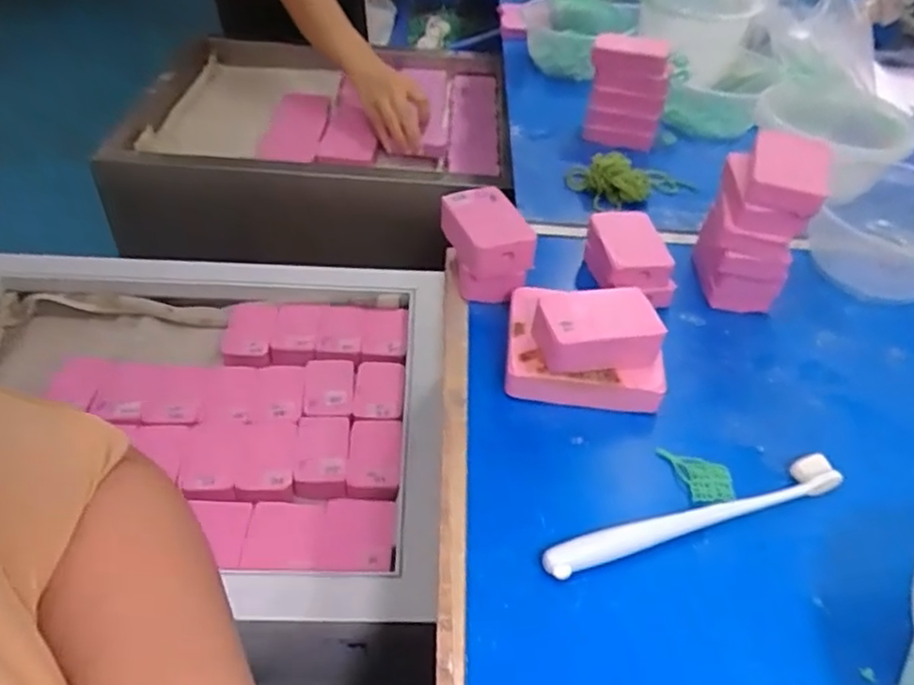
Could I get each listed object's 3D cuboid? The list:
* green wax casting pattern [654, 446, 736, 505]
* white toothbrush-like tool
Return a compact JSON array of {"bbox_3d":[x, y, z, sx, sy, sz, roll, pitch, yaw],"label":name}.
[{"bbox_3d":[0.141,0.075,0.405,0.032,0.005,0.044,-9,44,-14],"label":"green wax casting pattern"},{"bbox_3d":[0.129,0.094,0.377,0.179,0.013,0.019,-13,45,-17],"label":"white toothbrush-like tool"}]

